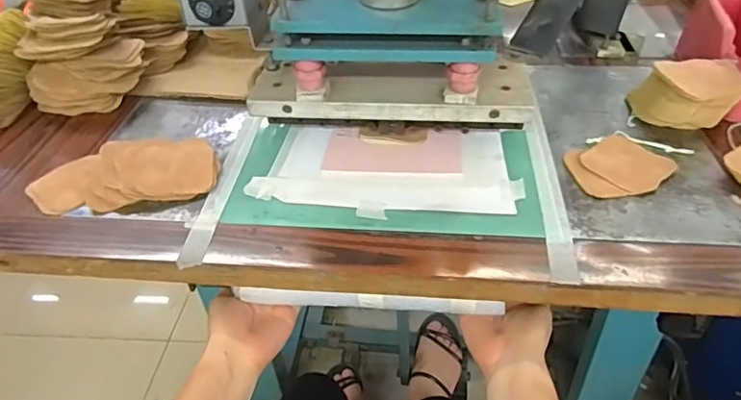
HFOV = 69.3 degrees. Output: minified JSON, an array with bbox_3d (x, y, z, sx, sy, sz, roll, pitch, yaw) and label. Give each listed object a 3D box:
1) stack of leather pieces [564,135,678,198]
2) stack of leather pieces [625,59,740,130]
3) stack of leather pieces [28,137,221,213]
[{"bbox_3d":[0.263,-0.036,0.573,0.099,0.009,0.084,-15,43,-13],"label":"stack of leather pieces"},{"bbox_3d":[0.372,-0.129,0.631,0.104,0.061,0.083,-1,42,3],"label":"stack of leather pieces"},{"bbox_3d":[-0.268,-0.031,0.586,0.193,0.026,0.092,-6,42,-3],"label":"stack of leather pieces"}]

